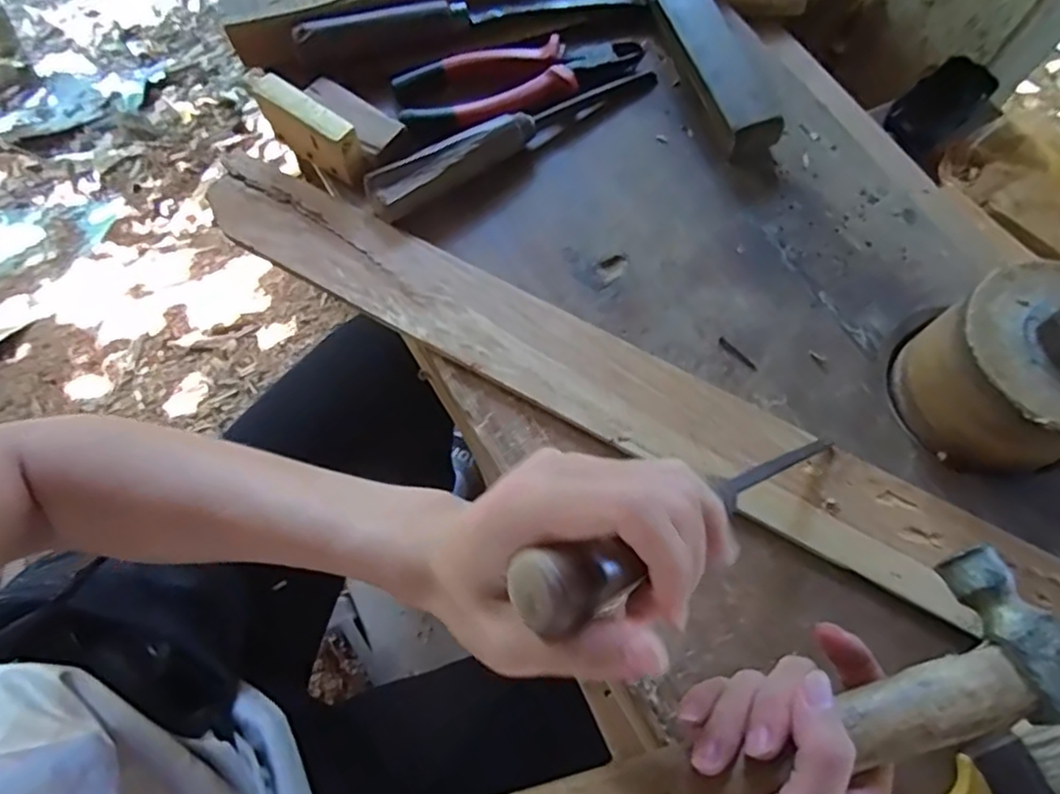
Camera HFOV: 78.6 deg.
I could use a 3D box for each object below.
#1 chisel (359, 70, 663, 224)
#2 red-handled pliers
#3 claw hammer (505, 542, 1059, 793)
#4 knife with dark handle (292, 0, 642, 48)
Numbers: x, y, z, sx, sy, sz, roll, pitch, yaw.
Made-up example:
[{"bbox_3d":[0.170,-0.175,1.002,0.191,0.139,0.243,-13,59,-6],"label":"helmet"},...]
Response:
[{"bbox_3d":[-0.009,-0.190,0.461,0.234,0.028,0.027,-33,74,-11],"label":"chisel"},{"bbox_3d":[-0.005,-0.240,0.478,0.184,0.017,0.074,-24,72,-9],"label":"red-handled pliers"},{"bbox_3d":[0.108,0.159,0.273,0.274,0.032,0.107,-18,72,-2],"label":"claw hammer"},{"bbox_3d":[-0.043,-0.290,0.490,0.259,0.024,0.022,-14,71,-5],"label":"knife with dark handle"}]

